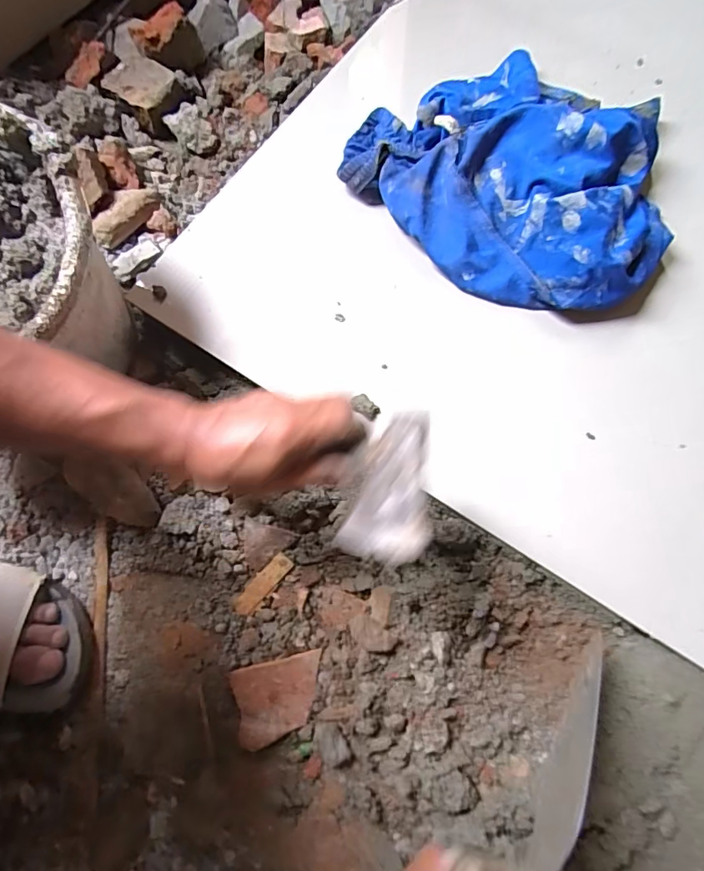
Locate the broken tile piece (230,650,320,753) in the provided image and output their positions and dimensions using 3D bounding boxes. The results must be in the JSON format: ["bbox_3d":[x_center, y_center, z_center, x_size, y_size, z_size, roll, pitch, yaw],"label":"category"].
[{"bbox_3d":[-0.065,0.236,0.417,0.080,0.012,0.061,-14,74,-3],"label":"broken tile piece"}]

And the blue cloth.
[{"bbox_3d":[0.198,-0.290,0.498,0.302,0.077,0.338,-41,77,-11],"label":"blue cloth"}]

